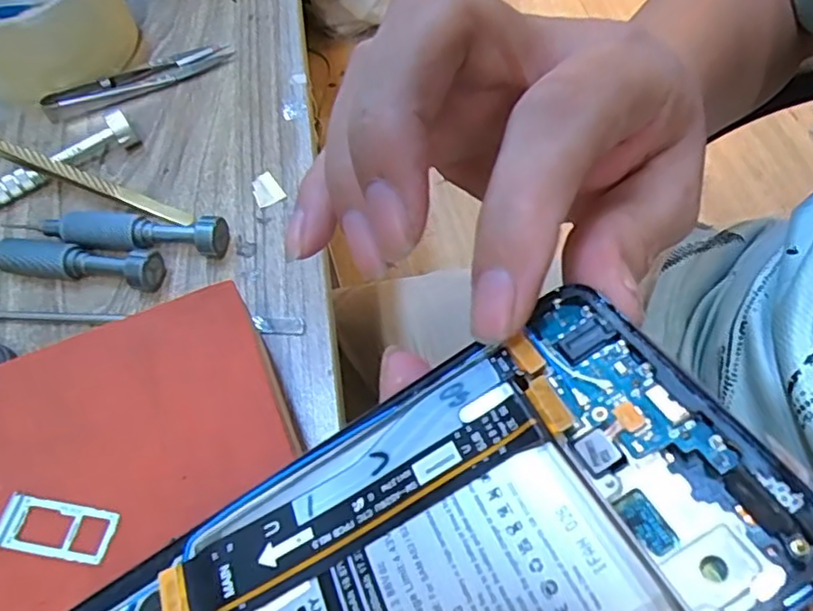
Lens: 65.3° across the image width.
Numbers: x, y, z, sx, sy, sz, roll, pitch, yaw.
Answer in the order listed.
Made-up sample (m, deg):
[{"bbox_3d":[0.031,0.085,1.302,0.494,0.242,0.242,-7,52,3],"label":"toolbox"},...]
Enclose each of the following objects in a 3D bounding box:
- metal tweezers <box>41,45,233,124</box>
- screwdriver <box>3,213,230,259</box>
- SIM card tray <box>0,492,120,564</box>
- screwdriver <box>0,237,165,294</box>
[{"bbox_3d":[-0.149,-0.127,0.355,0.105,0.009,0.021,-27,59,-12],"label":"metal tweezers"},{"bbox_3d":[-0.131,-0.033,0.289,0.099,0.016,0.014,2,57,6],"label":"screwdriver"},{"bbox_3d":[-0.103,0.065,0.185,0.036,0.004,0.015,6,58,8],"label":"SIM card tray"},{"bbox_3d":[-0.162,-0.021,0.283,0.110,0.017,0.015,7,58,9],"label":"screwdriver"}]

